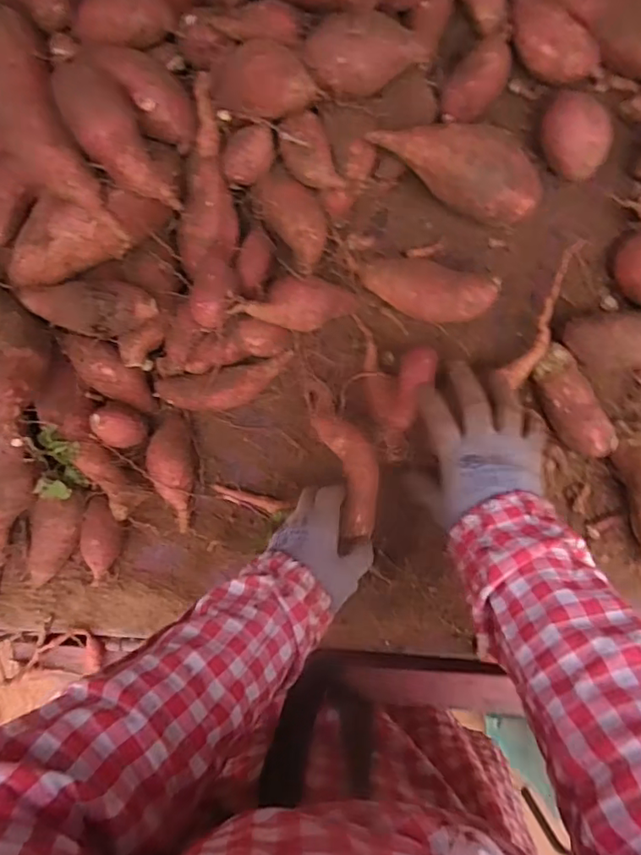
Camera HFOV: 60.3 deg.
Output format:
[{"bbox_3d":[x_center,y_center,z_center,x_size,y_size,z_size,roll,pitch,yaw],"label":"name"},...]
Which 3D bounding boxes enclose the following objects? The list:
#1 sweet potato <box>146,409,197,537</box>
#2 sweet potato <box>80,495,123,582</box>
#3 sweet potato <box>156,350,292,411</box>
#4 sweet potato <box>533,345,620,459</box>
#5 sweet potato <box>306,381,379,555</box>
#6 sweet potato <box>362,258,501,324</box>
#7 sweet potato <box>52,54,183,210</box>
[{"bbox_3d":[-0.153,0.043,0.570,0.040,0.036,0.123,-6,87,6],"label":"sweet potato"},{"bbox_3d":[-0.225,0.114,0.576,0.036,0.040,0.083,4,88,7],"label":"sweet potato"},{"bbox_3d":[-0.097,-0.043,0.567,0.136,0.033,0.042,-13,86,6],"label":"sweet potato"},{"bbox_3d":[0.234,-0.025,0.514,0.039,0.033,0.109,-21,70,5],"label":"sweet potato"},{"bbox_3d":[0.023,0.020,0.523,0.047,0.037,0.163,-23,68,5],"label":"sweet potato"},{"bbox_3d":[0.101,-0.131,0.535,0.129,0.048,0.046,12,89,7],"label":"sweet potato"},{"bbox_3d":[-0.177,-0.252,0.485,0.053,0.053,0.137,-33,119,4],"label":"sweet potato"}]

